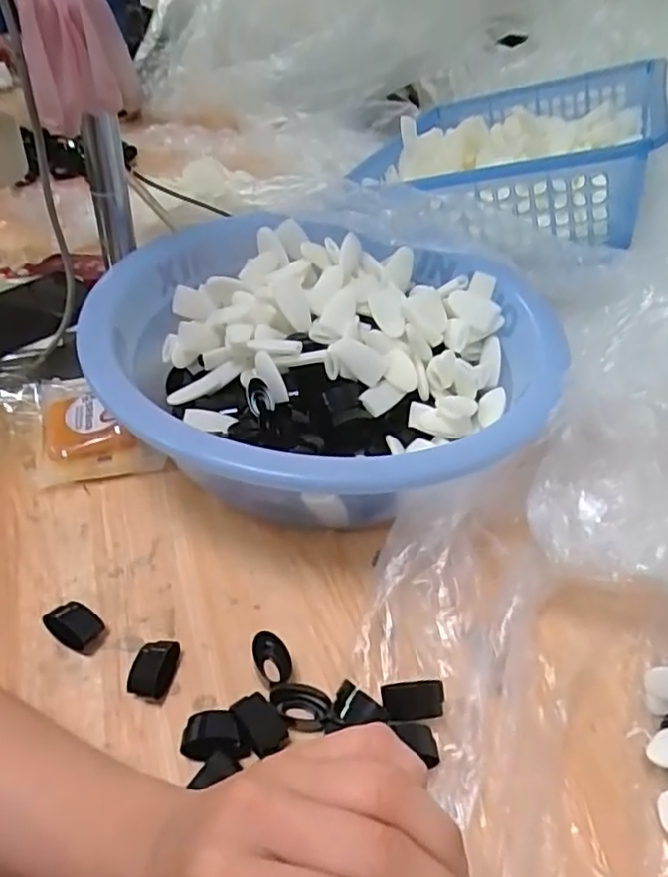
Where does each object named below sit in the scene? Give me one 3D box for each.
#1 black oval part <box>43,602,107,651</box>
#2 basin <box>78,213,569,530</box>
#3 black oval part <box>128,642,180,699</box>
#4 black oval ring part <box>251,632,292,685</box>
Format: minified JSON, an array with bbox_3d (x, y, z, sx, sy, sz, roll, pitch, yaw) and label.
[{"bbox_3d":[-0.154,0.109,0.376,0.029,0.022,0.021,21,45,17],"label":"black oval part"},{"bbox_3d":[-0.014,-0.052,0.494,0.322,0.109,0.323,6,43,2],"label":"basin"},{"bbox_3d":[-0.102,0.132,0.363,0.022,0.018,0.031,9,43,5],"label":"black oval part"},{"bbox_3d":[-0.036,0.128,0.371,0.020,0.015,0.026,-7,44,-13],"label":"black oval ring part"}]

